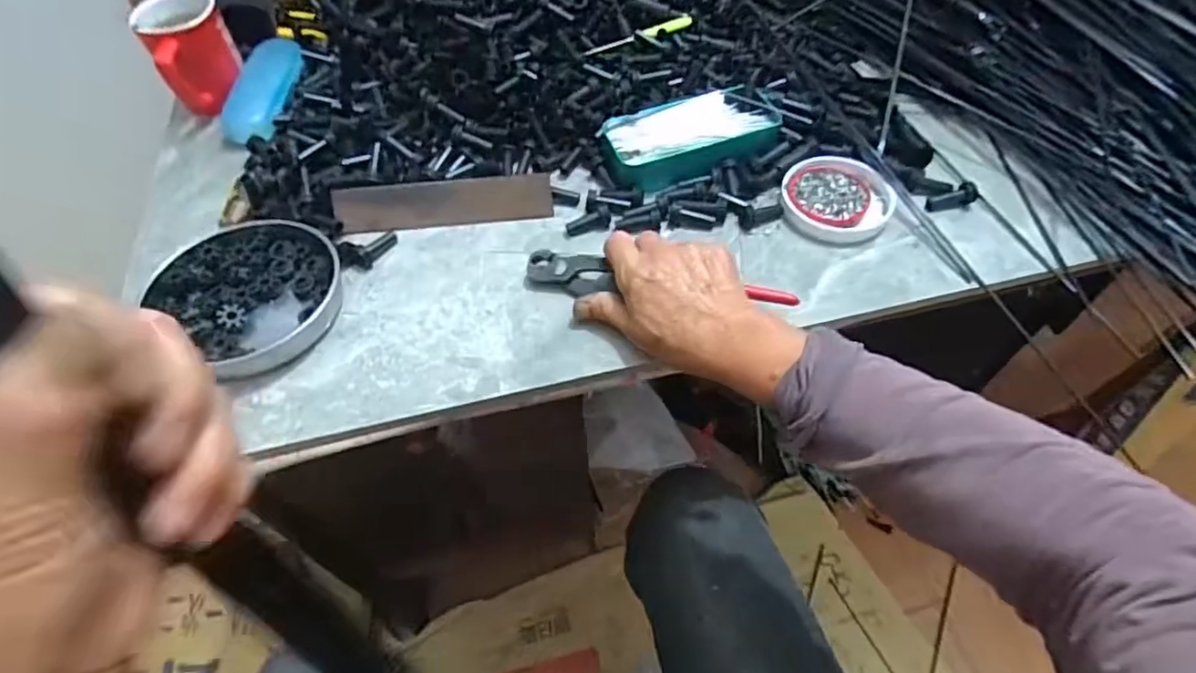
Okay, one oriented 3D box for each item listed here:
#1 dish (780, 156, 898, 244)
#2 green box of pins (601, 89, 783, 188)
[{"bbox_3d":[0.199,-0.114,0.514,0.088,0.017,0.085,8,55,8],"label":"dish"},{"bbox_3d":[0.084,-0.179,0.545,0.155,0.030,0.081,-15,55,-8],"label":"green box of pins"}]

